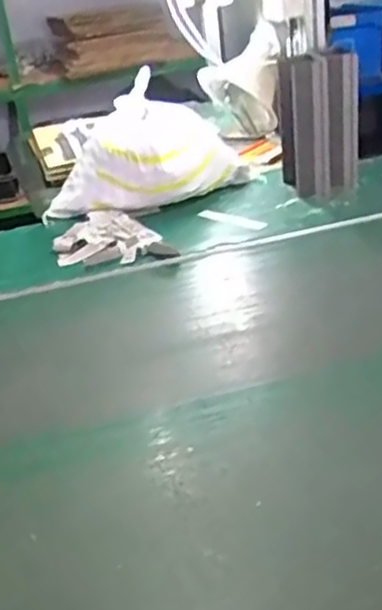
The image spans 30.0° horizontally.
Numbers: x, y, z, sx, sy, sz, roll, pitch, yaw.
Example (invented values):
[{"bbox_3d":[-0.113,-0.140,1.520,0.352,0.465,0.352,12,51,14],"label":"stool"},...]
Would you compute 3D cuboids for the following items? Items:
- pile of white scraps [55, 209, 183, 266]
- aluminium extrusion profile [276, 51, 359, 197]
[{"bbox_3d":[-0.142,-0.107,1.219,0.165,0.042,0.188,-17,29,-18],"label":"pile of white scraps"},{"bbox_3d":[0.231,-0.316,1.285,0.139,0.248,0.073,-2,28,10],"label":"aluminium extrusion profile"}]

